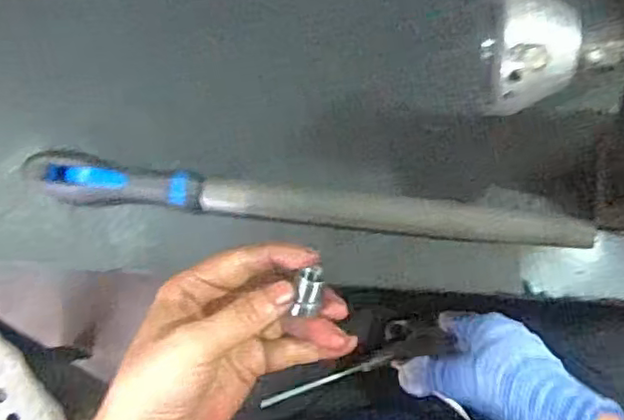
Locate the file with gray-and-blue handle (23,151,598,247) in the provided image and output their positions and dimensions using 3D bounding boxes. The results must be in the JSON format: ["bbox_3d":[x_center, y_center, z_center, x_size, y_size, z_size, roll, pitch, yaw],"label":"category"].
[{"bbox_3d":[-0.003,-0.003,0.408,0.353,0.032,0.027,6,78,3],"label":"file with gray-and-blue handle"}]

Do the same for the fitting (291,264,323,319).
[{"bbox_3d":[-0.003,0.041,0.335,0.013,0.015,0.023,0,103,-23],"label":"fitting"}]

